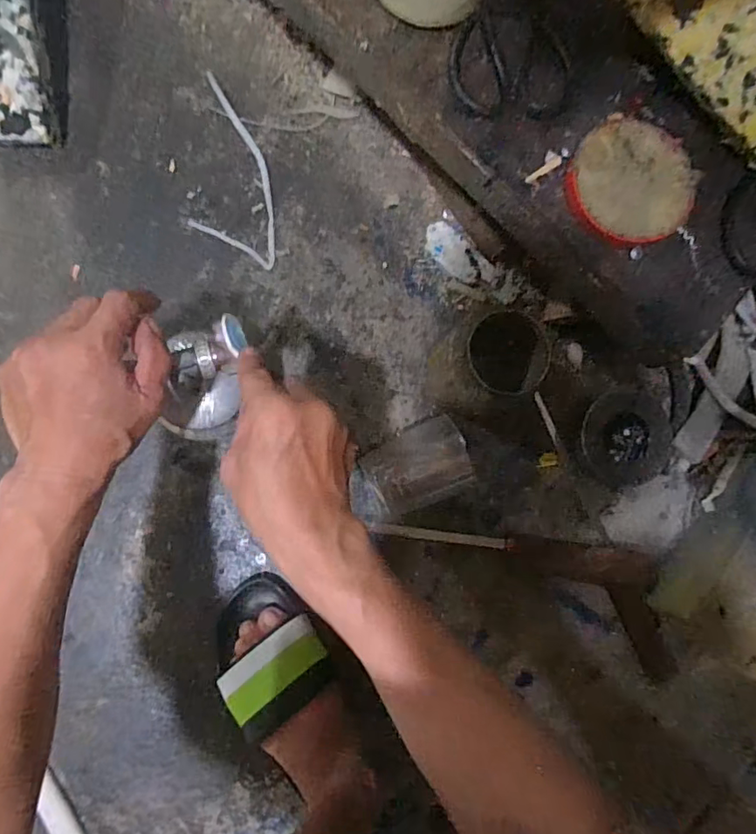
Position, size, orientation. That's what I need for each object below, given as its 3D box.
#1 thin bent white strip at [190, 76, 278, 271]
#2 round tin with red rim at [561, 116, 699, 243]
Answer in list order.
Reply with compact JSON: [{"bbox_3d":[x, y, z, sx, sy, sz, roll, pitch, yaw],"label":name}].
[{"bbox_3d":[-0.159,-0.271,0.572,0.088,0.004,0.214,0,86,-7],"label":"thin bent white strip"},{"bbox_3d":[0.202,-0.189,0.420,0.099,0.022,0.100,1,86,-7],"label":"round tin with red rim"}]

